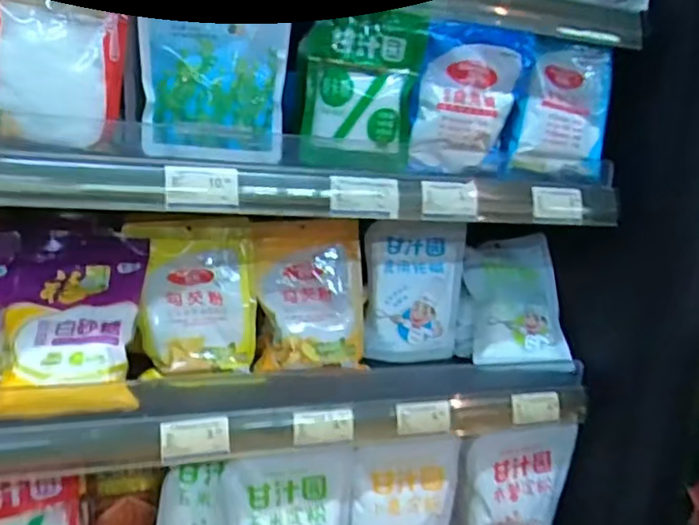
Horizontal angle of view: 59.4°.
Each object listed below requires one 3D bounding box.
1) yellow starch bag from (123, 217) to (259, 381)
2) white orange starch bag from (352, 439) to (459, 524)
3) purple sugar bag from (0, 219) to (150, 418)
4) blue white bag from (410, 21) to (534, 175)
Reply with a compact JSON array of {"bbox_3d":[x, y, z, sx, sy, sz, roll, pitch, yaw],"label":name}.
[{"bbox_3d":[-0.176,0.037,0.719,0.135,0.187,0.030,-4,-18,-19],"label":"yellow starch bag"},{"bbox_3d":[0.069,0.323,0.760,0.141,0.206,0.033,1,12,-18],"label":"white orange starch bag"},{"bbox_3d":[-0.295,0.058,0.671,0.134,0.050,0.237,-2,50,-15],"label":"purple sugar bag"},{"bbox_3d":[0.137,-0.174,0.664,0.133,0.152,0.032,-3,21,-23],"label":"blue white bag"}]

